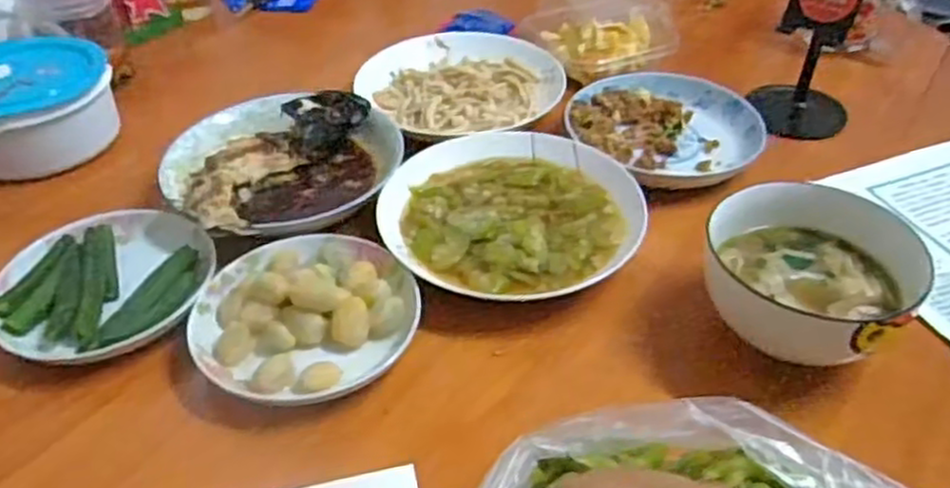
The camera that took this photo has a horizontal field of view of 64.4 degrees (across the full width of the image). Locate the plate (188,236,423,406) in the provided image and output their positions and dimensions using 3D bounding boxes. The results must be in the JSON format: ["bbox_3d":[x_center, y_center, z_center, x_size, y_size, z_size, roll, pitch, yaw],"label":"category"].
[{"bbox_3d":[-0.118,0.042,0.528,0.149,0.037,0.137,-1,40,1],"label":"plate"}]

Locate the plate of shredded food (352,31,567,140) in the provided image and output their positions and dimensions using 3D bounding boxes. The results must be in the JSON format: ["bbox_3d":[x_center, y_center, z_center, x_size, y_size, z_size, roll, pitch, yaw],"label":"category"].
[{"bbox_3d":[-0.016,-0.163,0.768,0.203,0.029,0.178,-4,40,-4],"label":"plate of shredded food"}]

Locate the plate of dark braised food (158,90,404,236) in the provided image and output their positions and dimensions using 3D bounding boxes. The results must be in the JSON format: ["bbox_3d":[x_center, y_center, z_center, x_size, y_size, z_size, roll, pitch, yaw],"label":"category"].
[{"bbox_3d":[-0.168,-0.082,0.651,0.192,0.036,0.193,0,45,0],"label":"plate of dark braised food"}]

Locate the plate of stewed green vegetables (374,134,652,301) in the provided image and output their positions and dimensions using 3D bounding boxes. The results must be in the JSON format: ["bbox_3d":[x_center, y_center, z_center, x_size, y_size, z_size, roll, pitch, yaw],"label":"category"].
[{"bbox_3d":[0.029,-0.028,0.610,0.202,0.029,0.184,-1,40,1],"label":"plate of stewed green vegetables"}]

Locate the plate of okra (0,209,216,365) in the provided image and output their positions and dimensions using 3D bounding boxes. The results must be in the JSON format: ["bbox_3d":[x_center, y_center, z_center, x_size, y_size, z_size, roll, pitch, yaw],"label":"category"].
[{"bbox_3d":[-0.272,0.022,0.554,0.149,0.029,0.144,-1,40,1],"label":"plate of okra"}]

